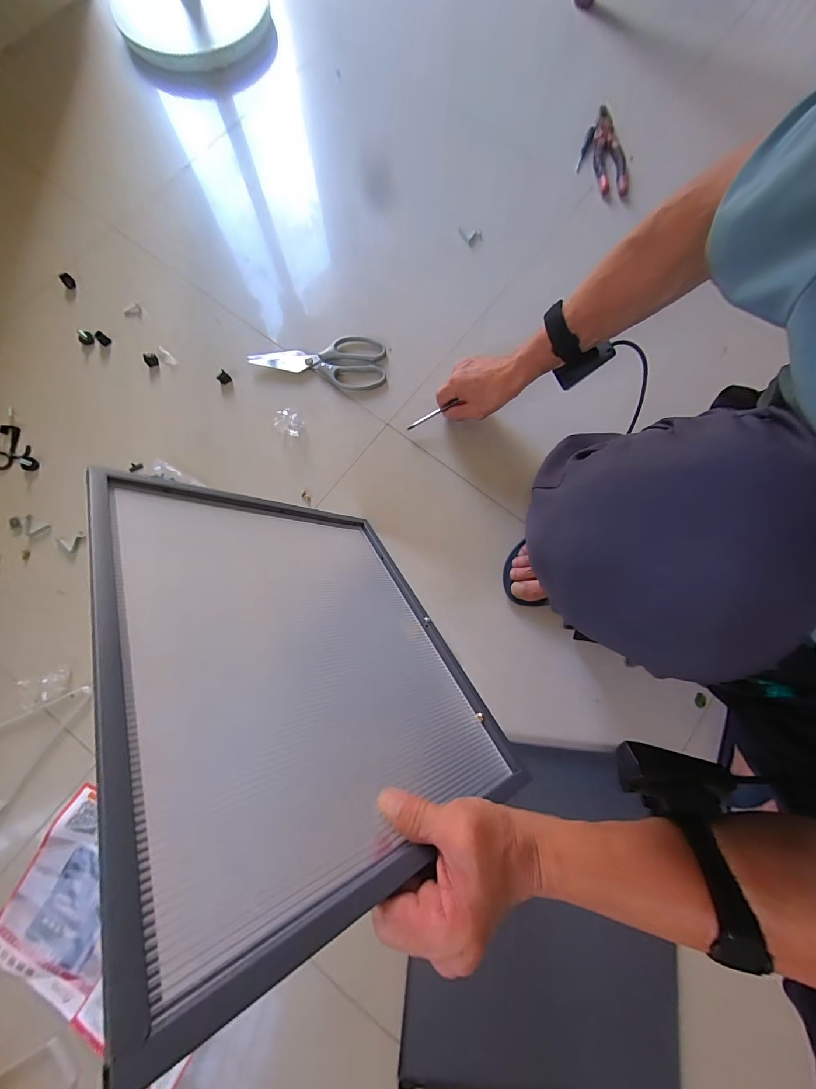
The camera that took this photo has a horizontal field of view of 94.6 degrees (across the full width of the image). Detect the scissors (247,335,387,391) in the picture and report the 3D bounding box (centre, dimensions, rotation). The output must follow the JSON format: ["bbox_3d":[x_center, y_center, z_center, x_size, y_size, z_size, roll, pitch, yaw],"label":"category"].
[{"bbox_3d":[-0.141,-0.287,0.590,0.207,0.010,0.093,-2,78,-2],"label":"scissors"}]

